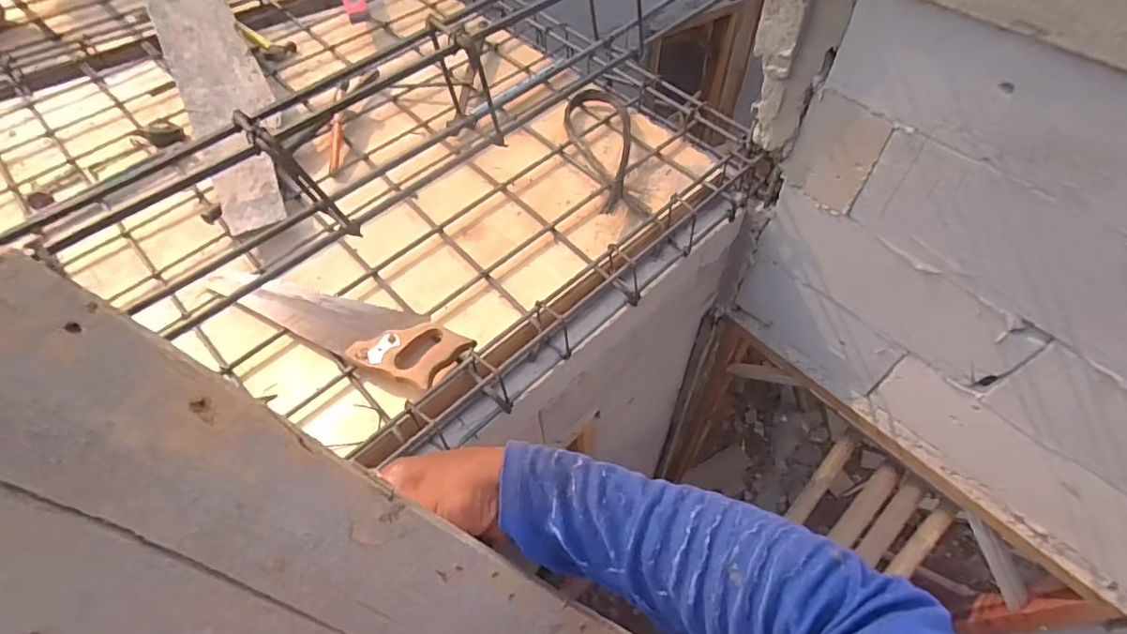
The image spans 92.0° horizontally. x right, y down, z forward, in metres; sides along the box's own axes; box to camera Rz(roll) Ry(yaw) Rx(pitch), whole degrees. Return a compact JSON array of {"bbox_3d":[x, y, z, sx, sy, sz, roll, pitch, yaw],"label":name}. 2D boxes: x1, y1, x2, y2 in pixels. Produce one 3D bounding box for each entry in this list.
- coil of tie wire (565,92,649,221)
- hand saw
[{"bbox_3d":[0.085,-0.364,1.146,0.134,0.029,0.392,-8,56,-4],"label":"coil of tie wire"},{"bbox_3d":[-0.391,0.001,0.940,0.496,0.036,0.126,22,59,16],"label":"hand saw"}]

